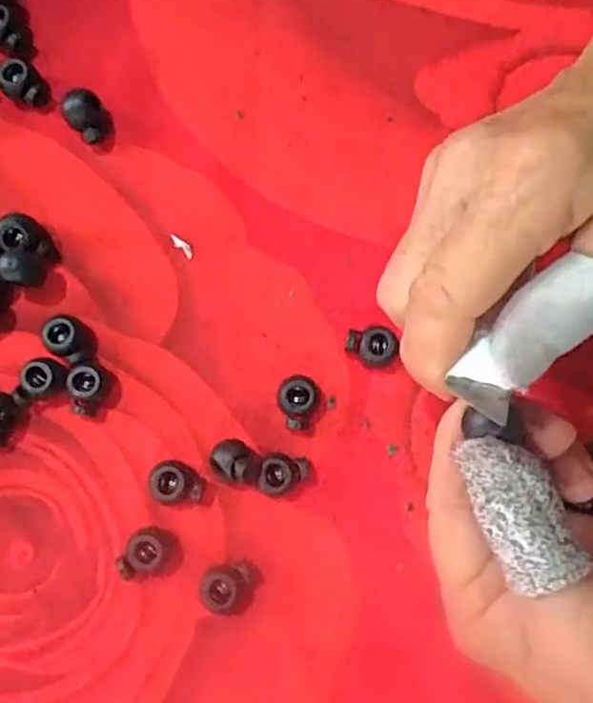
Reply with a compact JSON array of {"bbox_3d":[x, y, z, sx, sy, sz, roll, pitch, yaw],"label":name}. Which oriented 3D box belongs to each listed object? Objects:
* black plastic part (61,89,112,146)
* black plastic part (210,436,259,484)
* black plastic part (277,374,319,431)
[{"bbox_3d":[-0.080,-0.090,0.233,0.015,0.012,0.018,-36,82,-6],"label":"black plastic part"},{"bbox_3d":[-0.021,0.039,0.215,0.018,0.016,0.014,16,80,3],"label":"black plastic part"},{"bbox_3d":[0.000,0.018,0.221,0.014,0.011,0.018,25,81,4],"label":"black plastic part"}]

